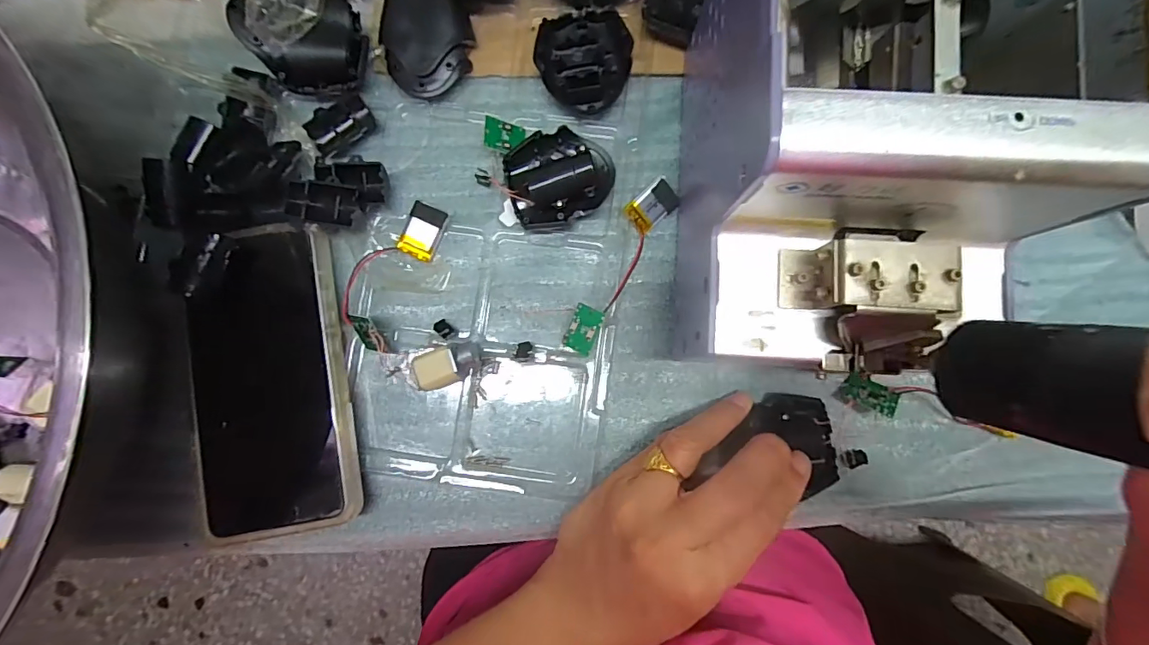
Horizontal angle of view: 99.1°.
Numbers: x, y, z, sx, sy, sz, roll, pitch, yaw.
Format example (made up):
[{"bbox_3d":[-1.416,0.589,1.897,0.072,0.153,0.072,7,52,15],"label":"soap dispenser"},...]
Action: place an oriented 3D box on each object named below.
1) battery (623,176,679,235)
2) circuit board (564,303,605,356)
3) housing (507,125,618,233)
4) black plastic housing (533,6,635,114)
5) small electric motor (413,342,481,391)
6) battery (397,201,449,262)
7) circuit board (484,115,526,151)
[{"bbox_3d":[0.045,-0.067,0.283,0.030,0.004,0.021,-43,116,0],"label":"battery"},{"bbox_3d":[0.005,0.004,0.274,0.017,0.006,0.026,24,92,10],"label":"circuit board"},{"bbox_3d":[-0.008,-0.082,0.277,0.058,0.025,0.049,-20,85,-1],"label":"housing"},{"bbox_3d":[0.005,-0.152,0.283,0.052,0.024,0.058,-26,85,-2],"label":"black plastic housing"},{"bbox_3d":[-0.069,0.024,0.270,0.036,0.019,0.019,-22,85,-2],"label":"small electric motor"},{"bbox_3d":[-0.087,-0.052,0.281,0.020,0.011,0.030,22,85,2],"label":"battery"},{"bbox_3d":[-0.040,-0.107,0.281,0.025,0.004,0.017,6,85,-32],"label":"circuit board"}]

